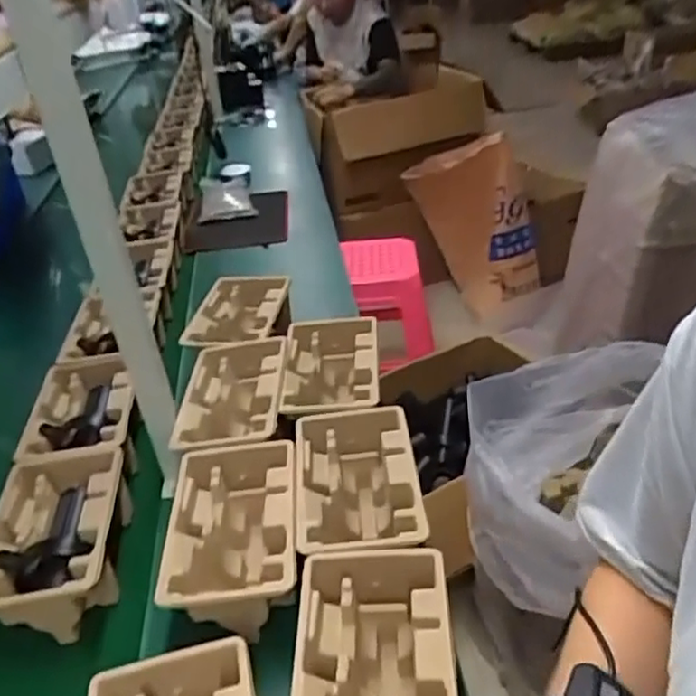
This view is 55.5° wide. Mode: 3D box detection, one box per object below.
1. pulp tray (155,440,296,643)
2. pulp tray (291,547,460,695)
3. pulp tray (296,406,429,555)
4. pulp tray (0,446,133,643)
[{"bbox_3d":[-0.136,0.235,0.805,0.150,0.113,0.229,-3,33,-3],"label":"pulp tray"},{"bbox_3d":[0.025,0.331,0.649,0.148,0.131,0.230,0,33,1],"label":"pulp tray"},{"bbox_3d":[0.011,0.187,0.835,0.145,0.107,0.231,-2,33,-2],"label":"pulp tray"},{"bbox_3d":[-0.362,0.242,0.823,0.150,0.095,0.231,-6,33,-8],"label":"pulp tray"}]

